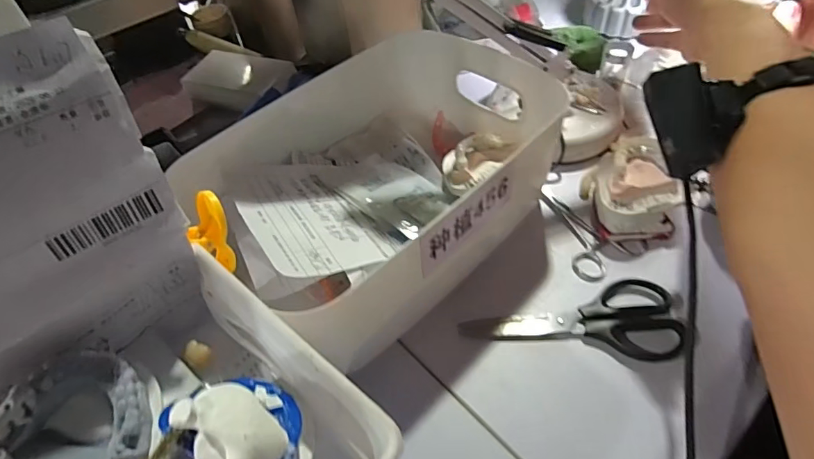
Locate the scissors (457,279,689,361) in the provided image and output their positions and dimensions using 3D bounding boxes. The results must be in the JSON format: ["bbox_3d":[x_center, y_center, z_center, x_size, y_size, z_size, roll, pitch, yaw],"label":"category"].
[{"bbox_3d":[0.131,0.064,0.374,0.164,0.012,0.064,6,53,11],"label":"scissors"}]

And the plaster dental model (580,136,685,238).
[{"bbox_3d":[0.205,-0.038,0.420,0.075,0.059,0.081,1,52,7],"label":"plaster dental model"}]

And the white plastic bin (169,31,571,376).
[{"bbox_3d":[-0.013,-0.047,0.414,0.293,0.106,0.207,-39,58,-22],"label":"white plastic bin"}]

